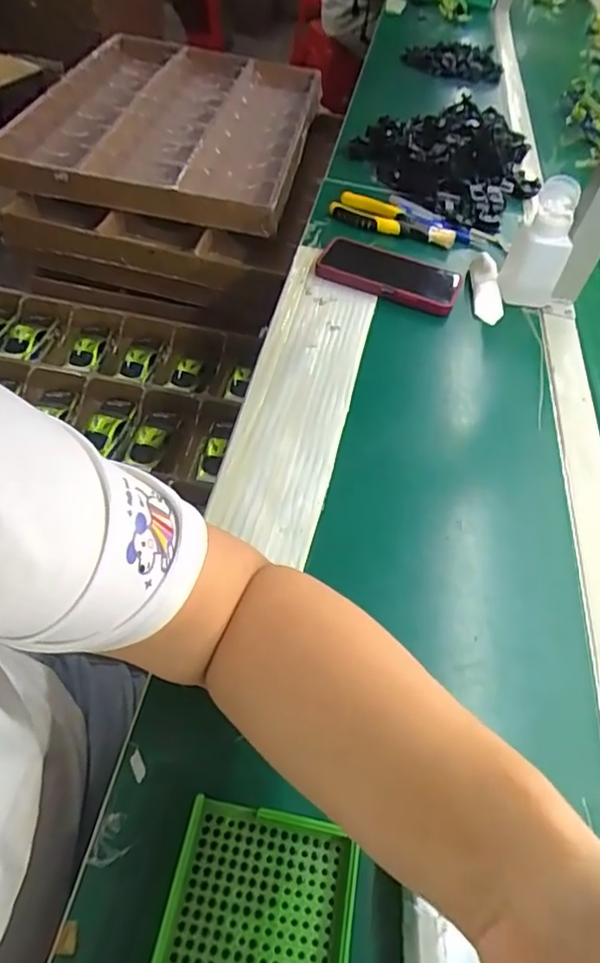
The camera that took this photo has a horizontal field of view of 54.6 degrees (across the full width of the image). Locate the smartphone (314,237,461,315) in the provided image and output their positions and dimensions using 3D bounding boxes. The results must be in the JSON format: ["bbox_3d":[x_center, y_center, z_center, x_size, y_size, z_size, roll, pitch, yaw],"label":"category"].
[{"bbox_3d":[0.107,-0.252,0.695,0.165,0.016,0.094,19,50,9],"label":"smartphone"}]

